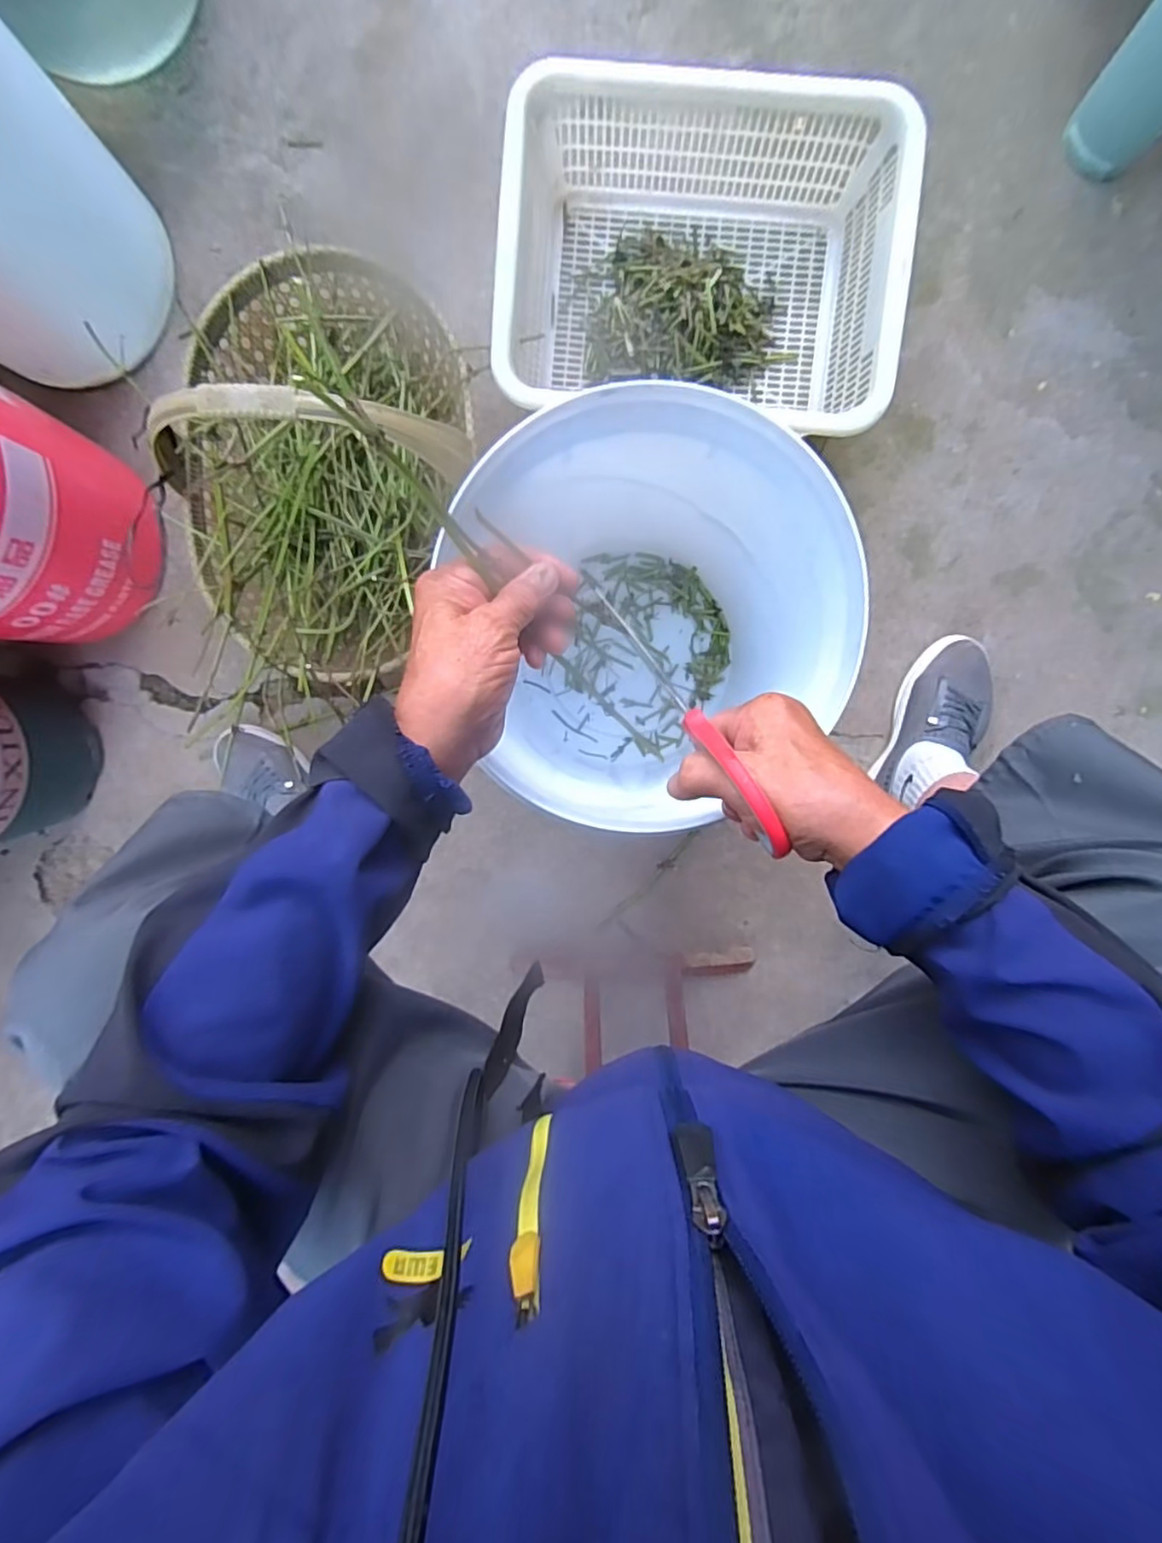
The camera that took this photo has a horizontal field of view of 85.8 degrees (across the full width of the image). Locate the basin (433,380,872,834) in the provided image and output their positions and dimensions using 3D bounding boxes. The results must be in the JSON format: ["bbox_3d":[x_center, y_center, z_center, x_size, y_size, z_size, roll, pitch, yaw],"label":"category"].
[{"bbox_3d":[0.030,-0.131,0.606,0.312,0.381,0.288,0,96,2],"label":"basin"}]

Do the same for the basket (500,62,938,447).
[{"bbox_3d":[0.124,-0.549,0.679,0.408,0.120,0.344,6,93,0],"label":"basket"}]

